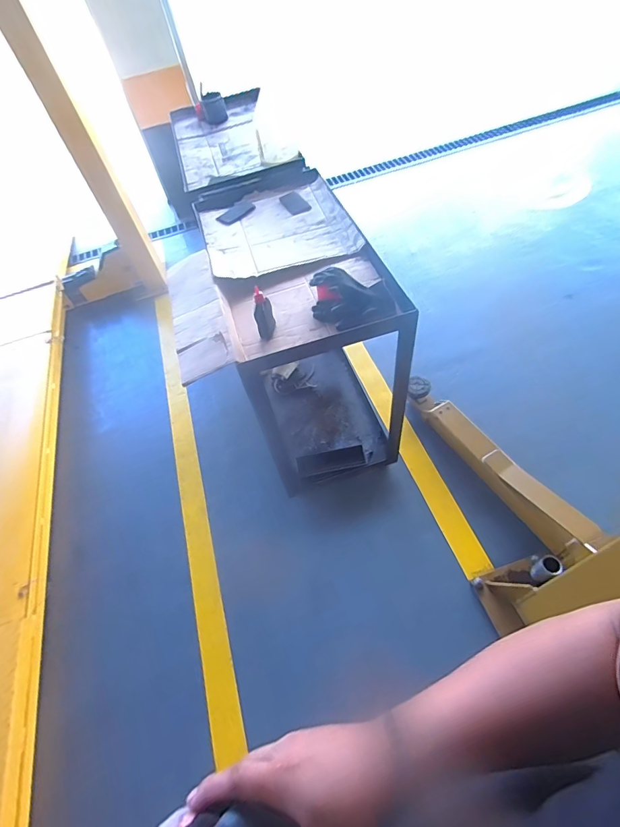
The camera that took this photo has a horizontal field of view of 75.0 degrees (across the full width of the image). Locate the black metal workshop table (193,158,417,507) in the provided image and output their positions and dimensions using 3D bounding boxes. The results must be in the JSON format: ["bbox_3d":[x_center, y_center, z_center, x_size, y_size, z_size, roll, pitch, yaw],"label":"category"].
[{"bbox_3d":[-0.041,-0.295,1.516,0.481,0.844,0.896,-18,56,-4],"label":"black metal workshop table"}]

